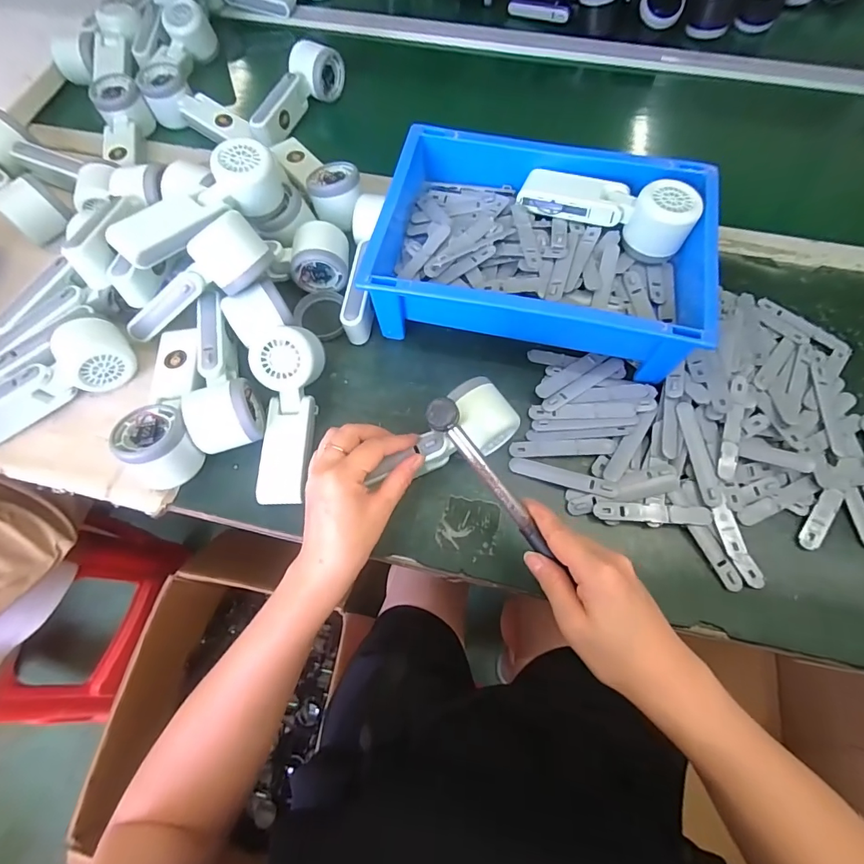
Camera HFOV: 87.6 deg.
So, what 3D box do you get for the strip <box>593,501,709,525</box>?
[{"bbox_3d":[0.188,0.069,0.383,0.093,0.004,0.016,4,66,2],"label":"strip"}]

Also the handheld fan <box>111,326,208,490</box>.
[{"bbox_3d":[-0.241,-0.030,0.420,0.067,0.063,0.156,-2,66,0],"label":"handheld fan"}]

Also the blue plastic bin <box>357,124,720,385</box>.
[{"bbox_3d":[0.106,-0.180,0.456,0.303,0.095,0.216,10,66,5],"label":"blue plastic bin"}]

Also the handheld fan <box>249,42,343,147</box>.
[{"bbox_3d":[-0.185,-0.444,0.590,0.050,0.045,0.172,27,69,12],"label":"handheld fan"}]

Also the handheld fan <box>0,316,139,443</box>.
[{"bbox_3d":[-0.366,-0.044,0.423,0.166,0.071,0.039,-29,69,-12],"label":"handheld fan"}]

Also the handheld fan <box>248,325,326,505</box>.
[{"bbox_3d":[-0.135,-0.017,0.402,0.057,0.065,0.154,2,66,1],"label":"handheld fan"}]

